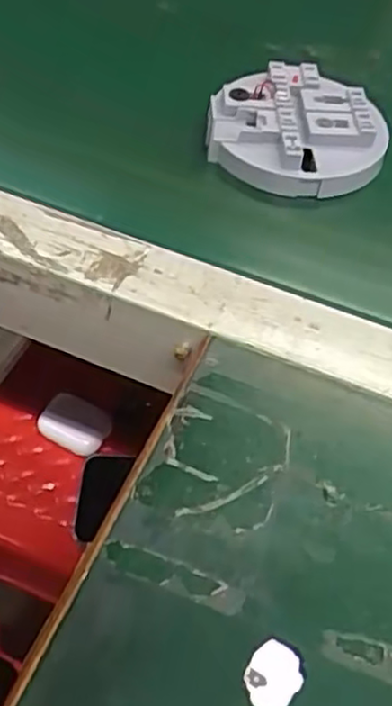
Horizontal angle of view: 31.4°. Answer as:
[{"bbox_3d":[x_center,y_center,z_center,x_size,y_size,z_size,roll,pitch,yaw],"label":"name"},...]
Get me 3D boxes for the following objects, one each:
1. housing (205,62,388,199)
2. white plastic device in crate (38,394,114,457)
[{"bbox_3d":[0.059,-0.128,0.399,0.096,0.028,0.090,1,51,-1],"label":"housing"},{"bbox_3d":[-0.101,0.062,0.592,0.059,0.028,0.038,22,53,16],"label":"white plastic device in crate"}]

